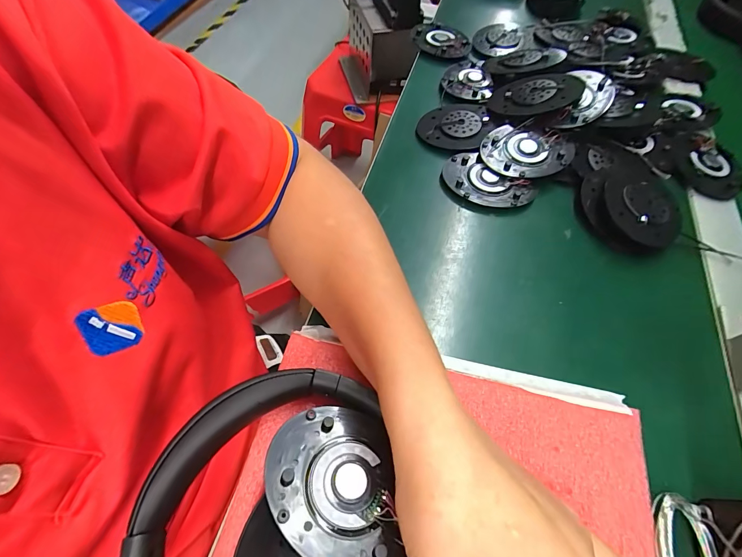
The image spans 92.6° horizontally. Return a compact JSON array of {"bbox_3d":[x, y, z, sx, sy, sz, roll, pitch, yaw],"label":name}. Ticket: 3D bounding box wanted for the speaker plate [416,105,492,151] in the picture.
[{"bbox_3d":[0.088,-0.161,0.367,0.066,0.009,0.070,1,60,-2],"label":"speaker plate"}]

